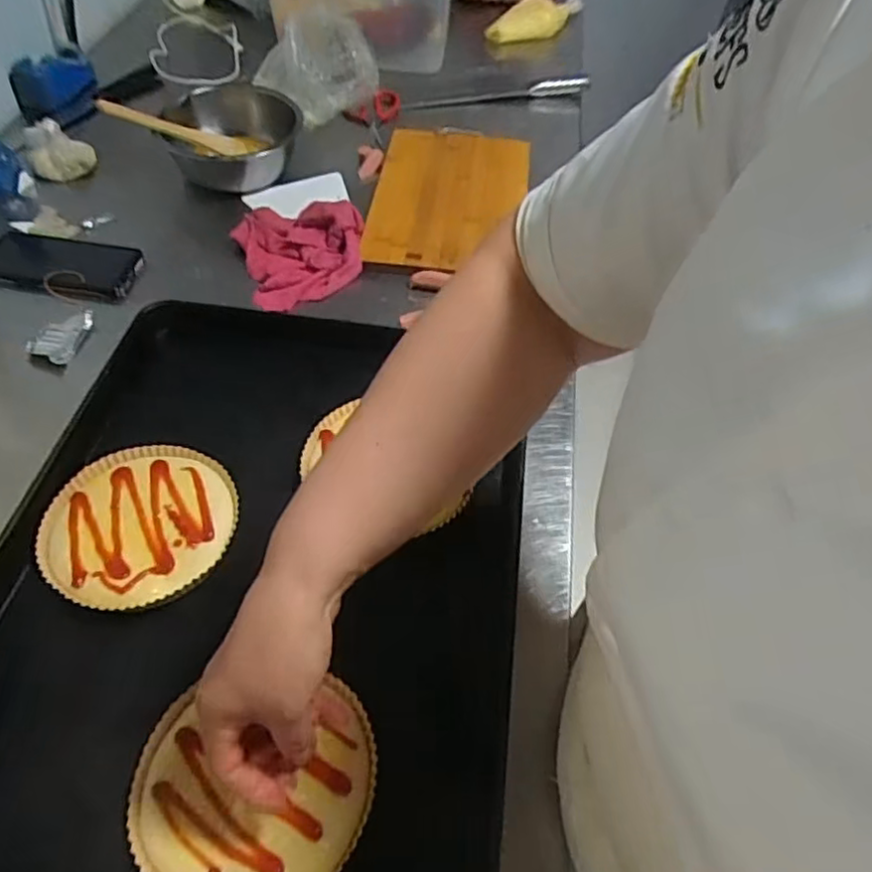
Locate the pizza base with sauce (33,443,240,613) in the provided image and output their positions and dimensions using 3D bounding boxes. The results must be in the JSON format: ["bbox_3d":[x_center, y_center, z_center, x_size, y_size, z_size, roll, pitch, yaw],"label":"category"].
[{"bbox_3d":[-0.236,0.066,0.532,0.141,0.010,0.145,2,52,-3],"label":"pizza base with sauce"}]

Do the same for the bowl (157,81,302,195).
[{"bbox_3d":[-0.264,-0.380,0.870,0.166,0.069,0.178,-1,52,-6],"label":"bowl"}]

